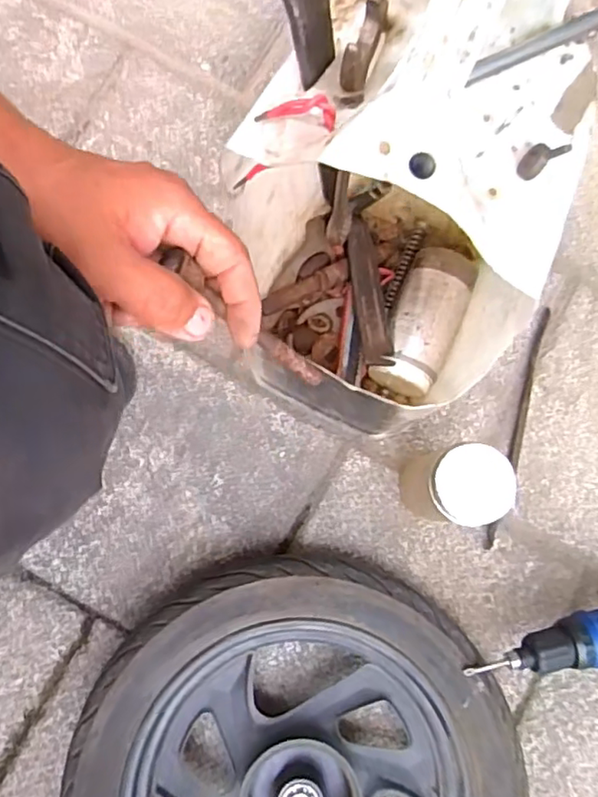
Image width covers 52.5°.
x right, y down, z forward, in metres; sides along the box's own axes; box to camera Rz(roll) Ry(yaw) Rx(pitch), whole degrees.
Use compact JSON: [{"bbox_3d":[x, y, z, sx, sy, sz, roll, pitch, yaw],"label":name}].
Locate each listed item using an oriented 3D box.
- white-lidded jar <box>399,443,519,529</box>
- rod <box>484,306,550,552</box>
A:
[{"bbox_3d":[0.121,0.072,0.490,0.053,0.143,0.055,0,80,-1],"label":"white-lidded jar"},{"bbox_3d":[0.206,0.025,0.564,0.011,0.010,0.231,16,80,2],"label":"rod"}]

